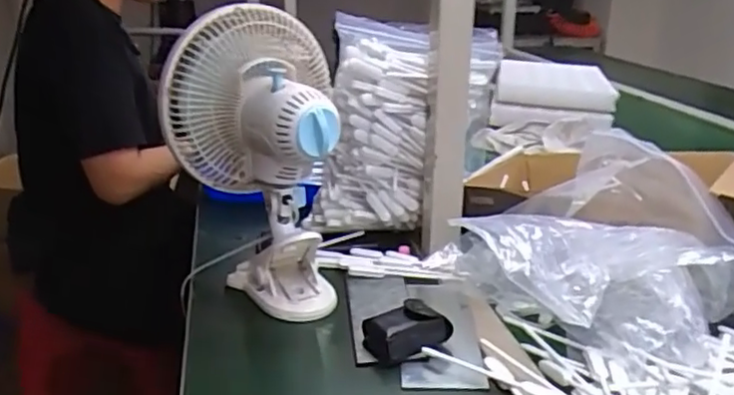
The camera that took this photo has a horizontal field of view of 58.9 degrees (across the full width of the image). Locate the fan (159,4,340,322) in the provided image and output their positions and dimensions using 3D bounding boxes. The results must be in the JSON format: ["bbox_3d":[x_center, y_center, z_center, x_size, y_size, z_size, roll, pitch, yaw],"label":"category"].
[{"bbox_3d":[-0.124,-0.033,0.727,0.176,0.313,0.167,-4,21,-7],"label":"fan"}]

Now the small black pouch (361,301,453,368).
[{"bbox_3d":[0.042,0.135,0.656,0.084,0.043,0.049,-10,22,-23],"label":"small black pouch"}]

